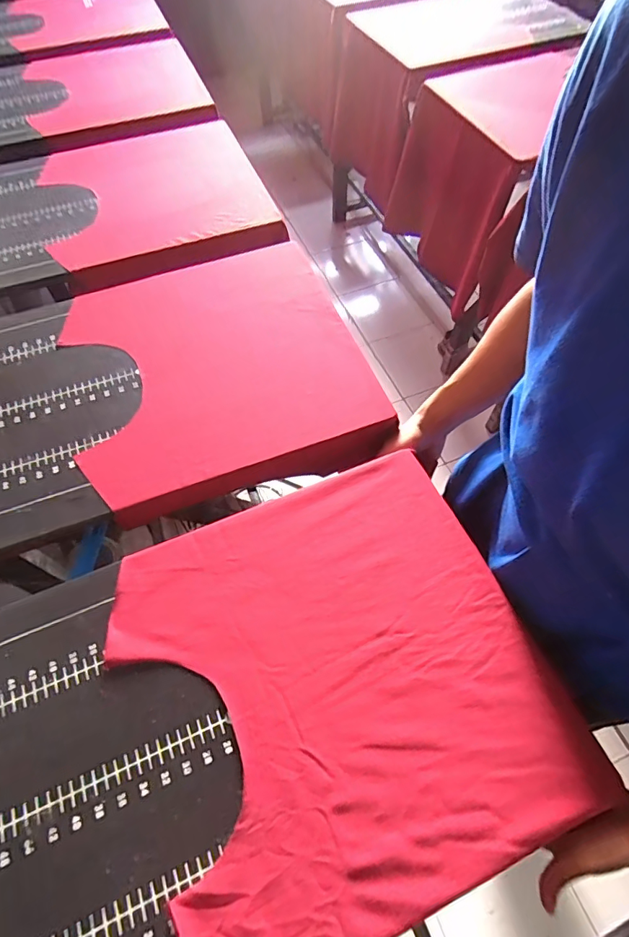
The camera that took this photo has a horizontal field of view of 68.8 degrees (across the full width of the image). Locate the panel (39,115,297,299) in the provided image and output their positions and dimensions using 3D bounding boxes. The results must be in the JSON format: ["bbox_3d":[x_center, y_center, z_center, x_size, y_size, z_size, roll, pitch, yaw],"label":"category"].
[{"bbox_3d":[-0.313,-0.537,0.887,0.394,0.041,0.480,-22,62,-9],"label":"panel"}]

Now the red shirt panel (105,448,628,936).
[{"bbox_3d":[0.025,0.197,0.464,0.383,0.015,0.392,-22,62,-11],"label":"red shirt panel"}]

